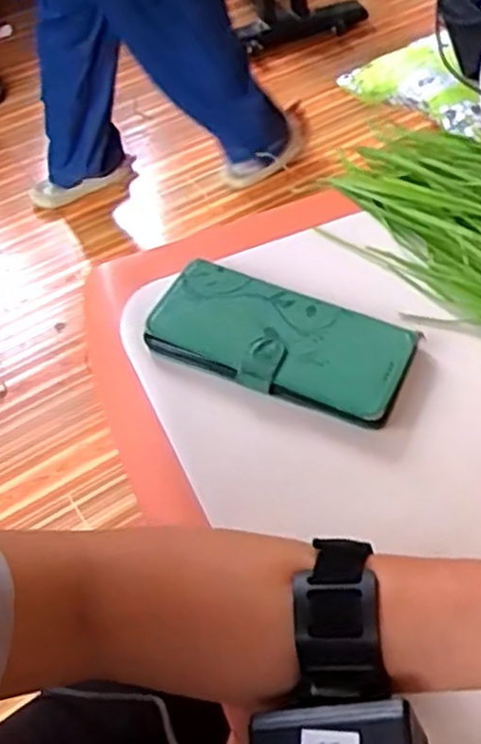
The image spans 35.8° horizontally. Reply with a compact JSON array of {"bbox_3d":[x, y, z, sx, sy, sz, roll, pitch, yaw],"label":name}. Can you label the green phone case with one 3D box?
[{"bbox_3d":[0.025,-0.019,0.478,0.160,0.024,0.076,18,56,15],"label":"green phone case"}]

